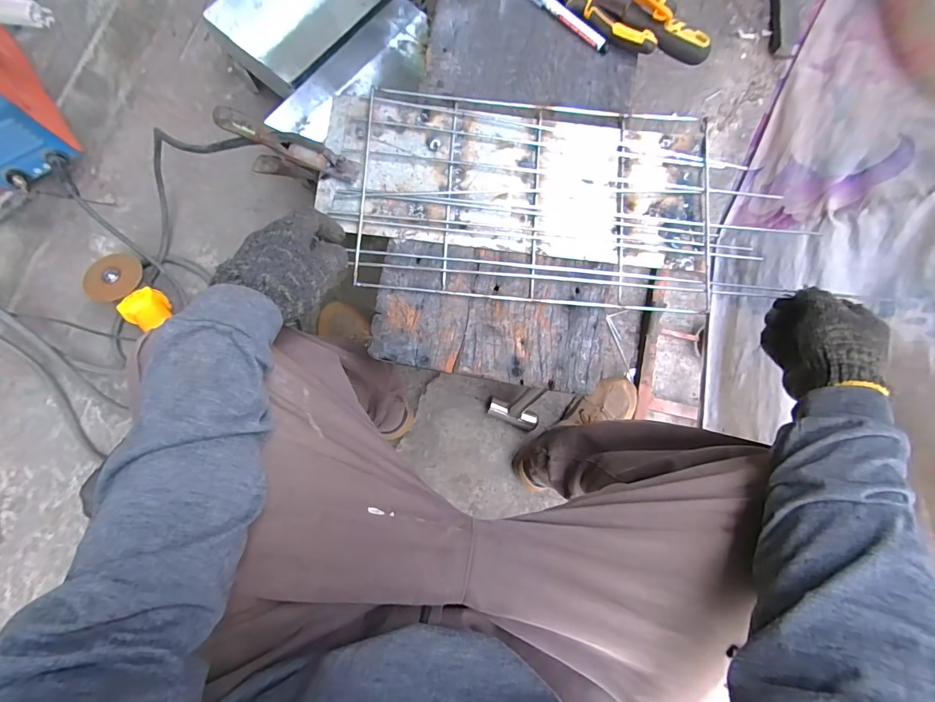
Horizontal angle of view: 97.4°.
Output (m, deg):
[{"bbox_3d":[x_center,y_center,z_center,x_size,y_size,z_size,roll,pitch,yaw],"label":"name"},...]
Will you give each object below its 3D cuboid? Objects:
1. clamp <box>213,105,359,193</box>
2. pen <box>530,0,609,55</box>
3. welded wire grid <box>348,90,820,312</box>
[{"bbox_3d":[-0.197,-0.215,0.467,0.156,0.069,0.032,26,80,4],"label":"clamp"},{"bbox_3d":[0.117,-0.398,0.490,0.128,0.010,0.016,40,82,6],"label":"pen"},{"bbox_3d":[0.101,-0.163,0.453,0.429,0.016,0.228,5,84,-1],"label":"welded wire grid"}]

